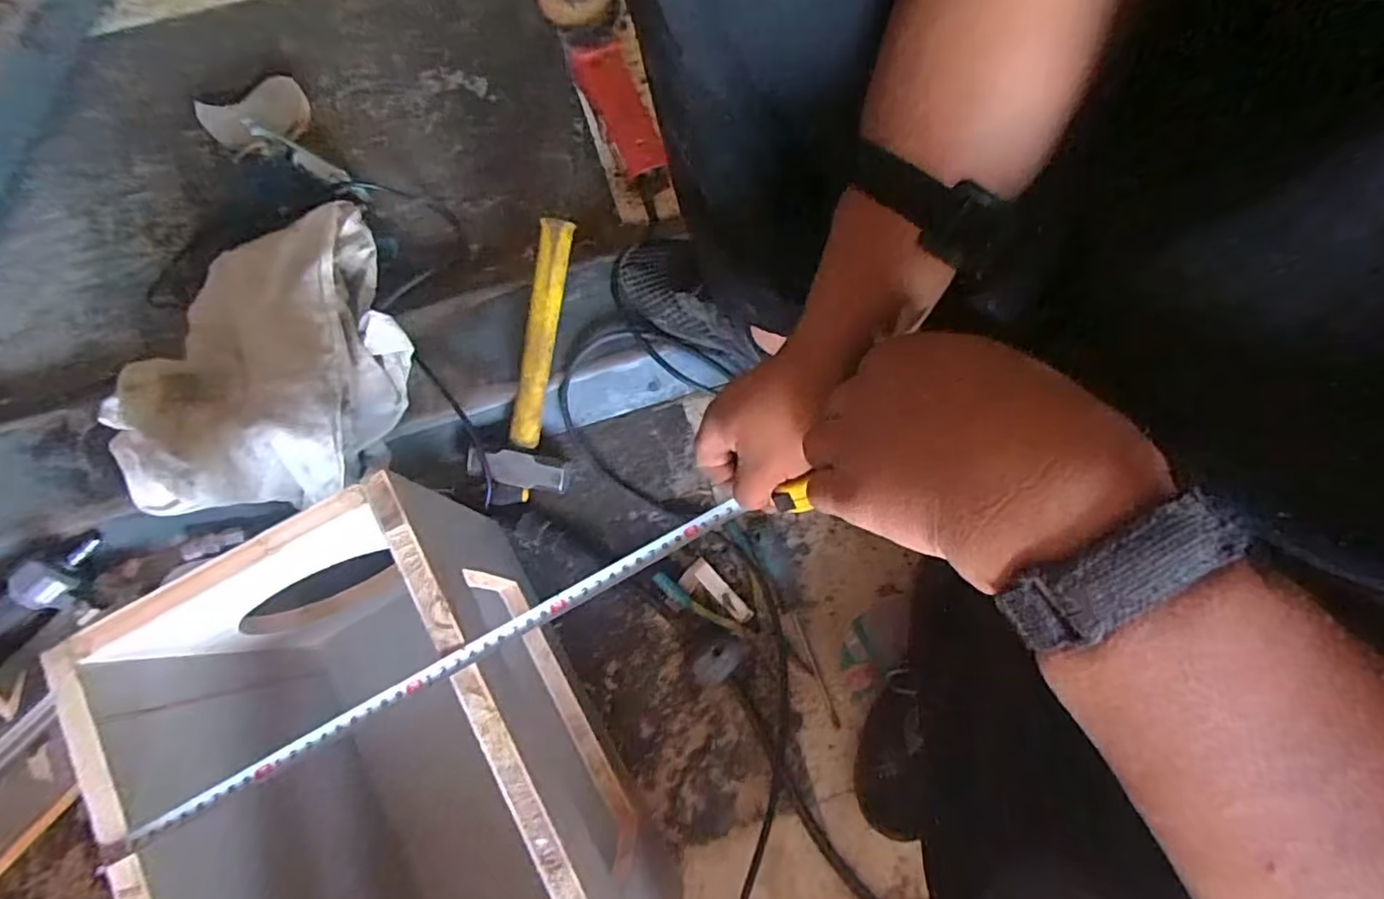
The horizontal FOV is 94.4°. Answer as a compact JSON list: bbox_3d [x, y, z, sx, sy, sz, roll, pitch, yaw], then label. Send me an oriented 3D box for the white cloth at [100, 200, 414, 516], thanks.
[{"bbox_3d":[-0.422,-0.098,0.624,0.255,0.109,0.296,-3,76,0],"label":"white cloth"}]

